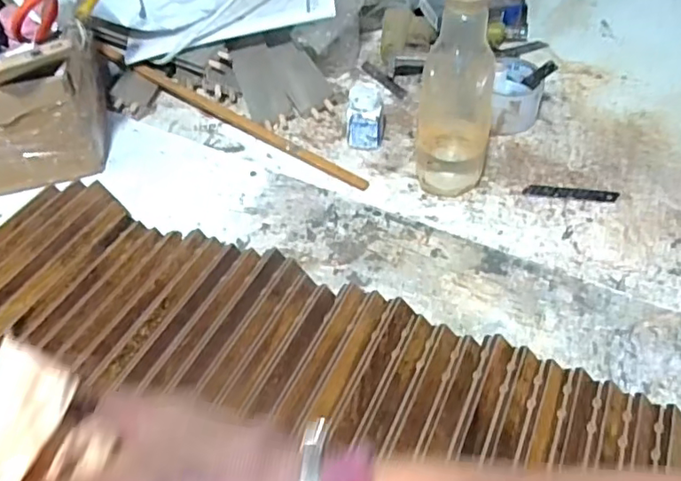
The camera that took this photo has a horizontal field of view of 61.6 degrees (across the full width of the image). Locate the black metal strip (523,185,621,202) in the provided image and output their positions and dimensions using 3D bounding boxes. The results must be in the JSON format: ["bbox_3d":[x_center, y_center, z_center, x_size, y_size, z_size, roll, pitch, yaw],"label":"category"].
[{"bbox_3d":[0.252,-0.052,0.623,0.097,0.004,0.018,6,48,9],"label":"black metal strip"}]

